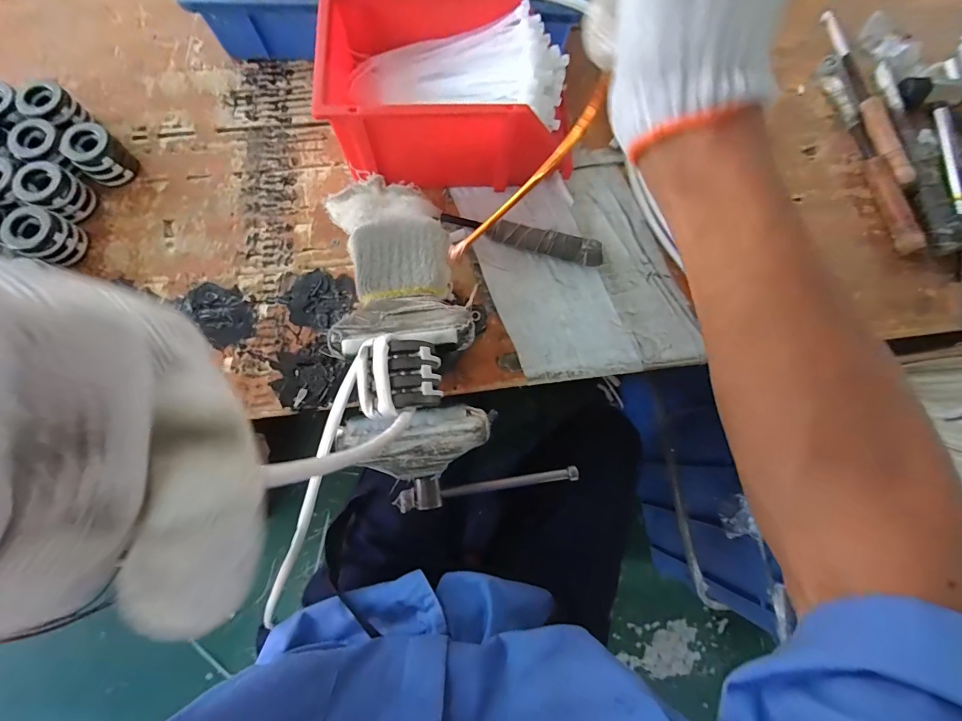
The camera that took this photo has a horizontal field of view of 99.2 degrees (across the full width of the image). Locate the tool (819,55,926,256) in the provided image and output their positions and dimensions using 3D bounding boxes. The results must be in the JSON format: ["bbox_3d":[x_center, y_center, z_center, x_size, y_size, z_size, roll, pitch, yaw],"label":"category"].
[{"bbox_3d":[0.472,-0.255,0.496,0.025,0.020,0.271,-8,76,-4],"label":"tool"}]

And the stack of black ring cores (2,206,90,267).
[{"bbox_3d":[-0.432,-0.122,0.410,0.053,0.038,0.047,24,76,4],"label":"stack of black ring cores"}]

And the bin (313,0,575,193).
[{"bbox_3d":[-0.032,-0.279,0.433,0.238,0.114,0.167,-5,76,-3],"label":"bin"}]

